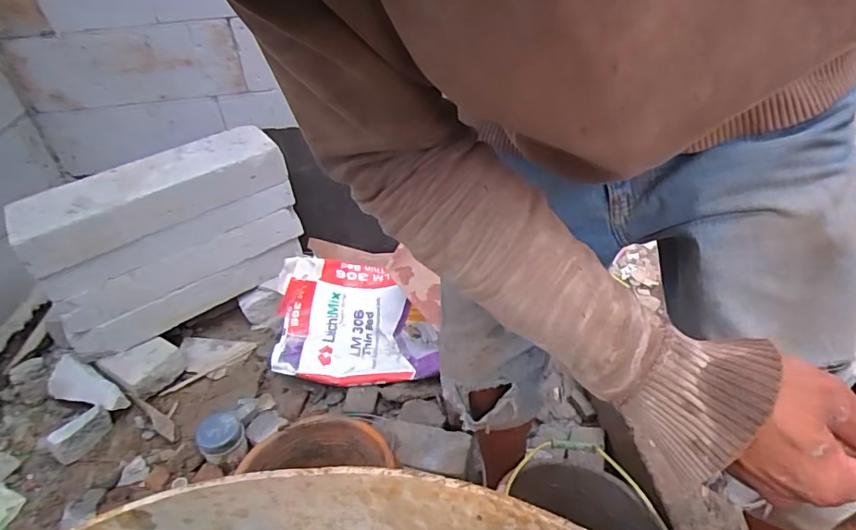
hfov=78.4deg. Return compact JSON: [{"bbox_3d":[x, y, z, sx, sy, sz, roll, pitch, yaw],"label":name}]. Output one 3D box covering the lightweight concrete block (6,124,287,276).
[{"bbox_3d":[-0.654,-0.172,1.240,0.560,0.120,0.190,-32,46,-31],"label":"lightweight concrete block"}]

